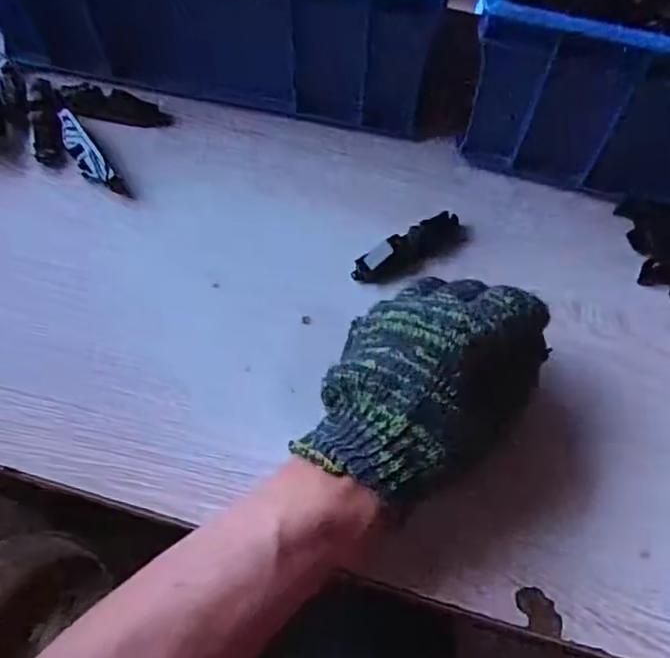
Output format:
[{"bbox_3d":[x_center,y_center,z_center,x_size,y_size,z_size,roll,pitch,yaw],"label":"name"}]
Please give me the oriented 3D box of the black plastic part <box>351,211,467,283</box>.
[{"bbox_3d":[0.051,-0.053,0.417,0.081,0.012,0.023,-31,68,-15],"label":"black plastic part"}]

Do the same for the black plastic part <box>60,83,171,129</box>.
[{"bbox_3d":[-0.164,-0.167,0.473,0.082,0.010,0.028,10,64,4],"label":"black plastic part"}]

